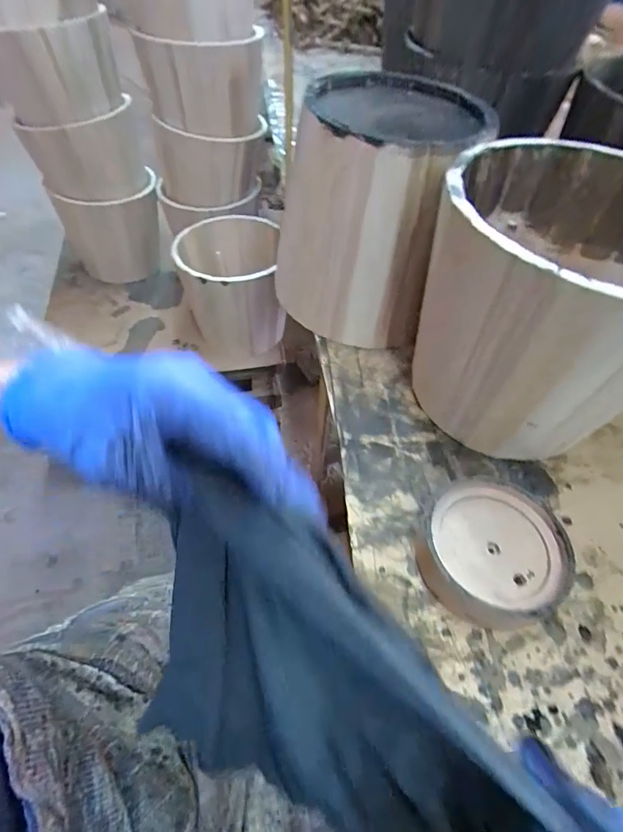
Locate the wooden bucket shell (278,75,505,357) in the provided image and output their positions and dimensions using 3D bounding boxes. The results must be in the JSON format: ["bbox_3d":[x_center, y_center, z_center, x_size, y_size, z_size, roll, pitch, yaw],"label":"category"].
[{"bbox_3d":[0.075,-0.209,0.463,0.171,0.198,0.177,28,56,18],"label":"wooden bucket shell"}]

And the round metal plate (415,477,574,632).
[{"bbox_3d":[0.138,0.103,0.338,0.106,0.033,0.100,1,52,-2],"label":"round metal plate"}]

